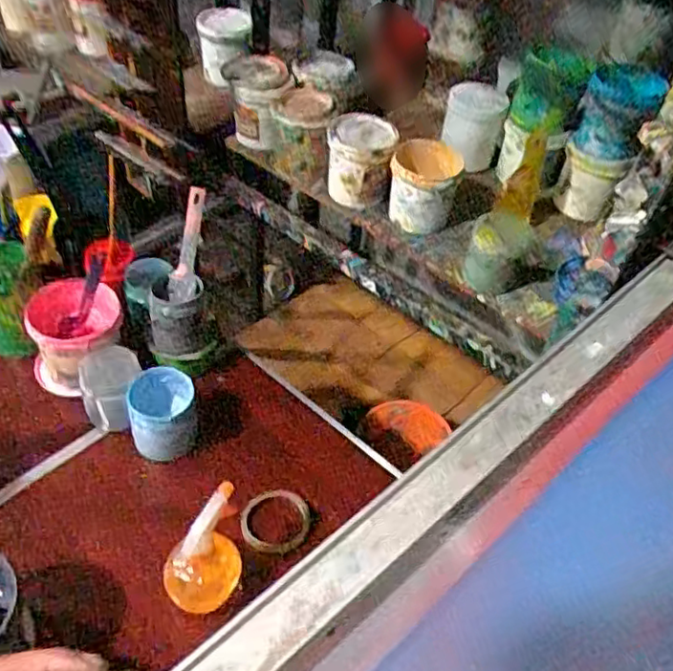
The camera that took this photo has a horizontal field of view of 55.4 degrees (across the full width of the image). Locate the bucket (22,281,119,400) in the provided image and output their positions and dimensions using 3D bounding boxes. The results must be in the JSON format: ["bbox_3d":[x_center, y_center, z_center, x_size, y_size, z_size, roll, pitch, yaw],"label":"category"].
[{"bbox_3d":[-0.388,0.002,0.941,0.111,0.142,0.110,4,47,-4],"label":"bucket"}]

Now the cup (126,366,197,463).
[{"bbox_3d":[-0.239,0.107,0.880,0.091,0.089,0.090,4,47,-4],"label":"cup"}]

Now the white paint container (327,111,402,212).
[{"bbox_3d":[0.041,-0.313,1.181,0.121,0.132,0.133,6,47,-2],"label":"white paint container"}]

